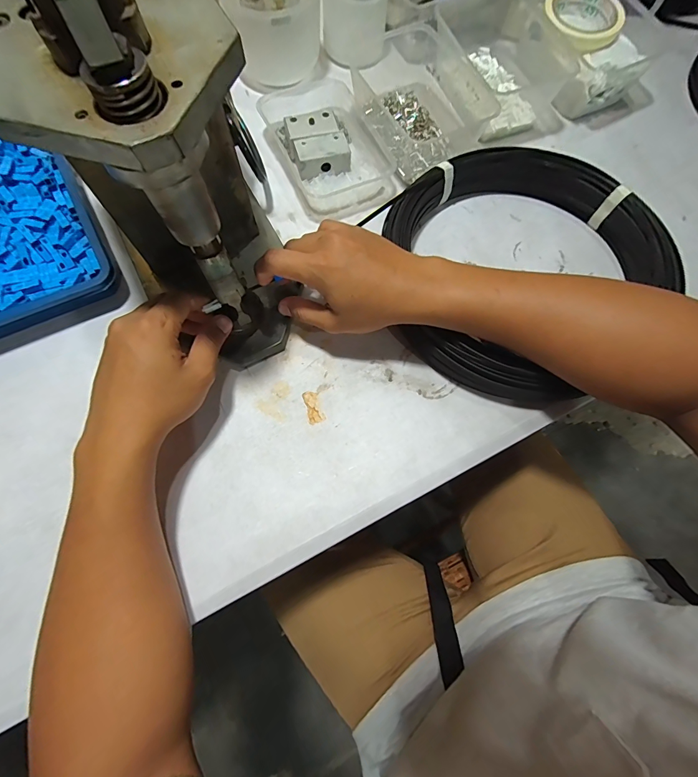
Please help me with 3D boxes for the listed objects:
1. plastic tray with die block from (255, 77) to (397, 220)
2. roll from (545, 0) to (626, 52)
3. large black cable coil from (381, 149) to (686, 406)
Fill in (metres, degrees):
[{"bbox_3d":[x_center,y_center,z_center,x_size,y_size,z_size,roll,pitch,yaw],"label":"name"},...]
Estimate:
[{"bbox_3d":[-0.032,-0.311,0.455,0.123,0.036,0.206,-23,73,-10],"label":"plastic tray with die block"},{"bbox_3d":[0.297,-0.477,0.462,0.088,0.019,0.102,-22,73,-9],"label":"roll"},{"bbox_3d":[0.173,-0.138,0.385,0.283,0.058,0.262,1,71,-2],"label":"large black cable coil"}]

